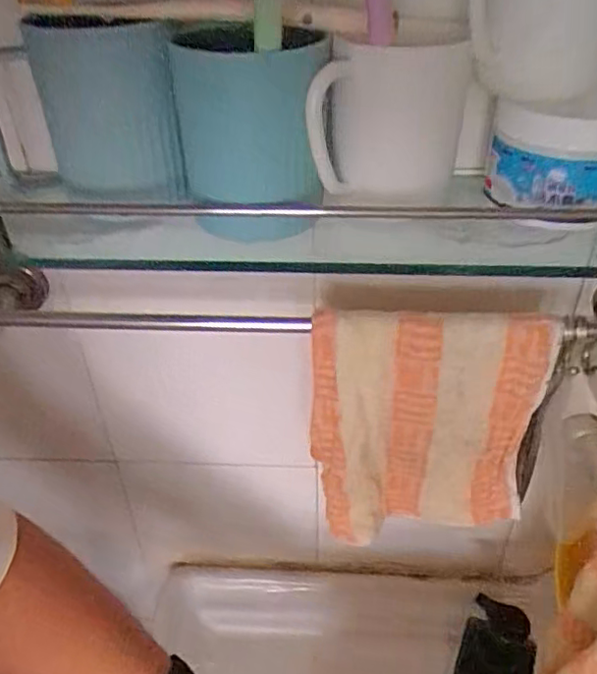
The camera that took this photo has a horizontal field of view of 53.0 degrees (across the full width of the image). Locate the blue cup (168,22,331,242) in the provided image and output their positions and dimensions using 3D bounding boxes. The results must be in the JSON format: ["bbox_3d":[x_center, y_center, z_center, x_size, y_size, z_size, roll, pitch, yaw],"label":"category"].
[{"bbox_3d":[-0.025,-0.103,0.316,0.076,0.111,0.068,-3,38,-2],"label":"blue cup"}]

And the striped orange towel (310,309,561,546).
[{"bbox_3d":[0.089,0.075,0.441,0.161,0.195,0.045,2,38,5],"label":"striped orange towel"}]

